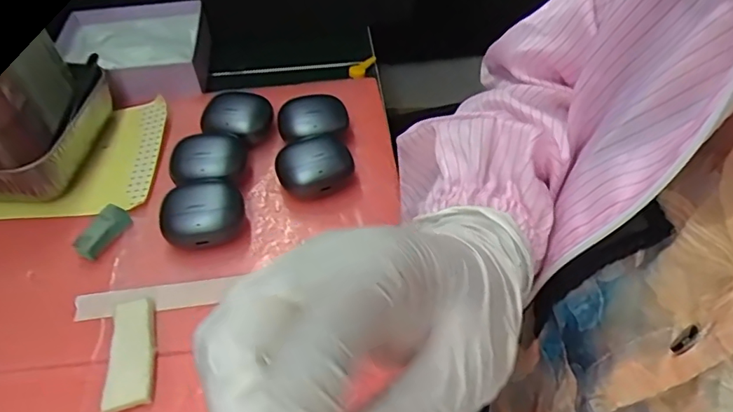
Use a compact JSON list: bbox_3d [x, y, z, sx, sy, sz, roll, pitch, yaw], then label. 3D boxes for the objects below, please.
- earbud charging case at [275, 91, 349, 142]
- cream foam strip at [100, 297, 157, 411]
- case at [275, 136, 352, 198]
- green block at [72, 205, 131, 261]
[{"bbox_3d":[-0.043,-0.067,0.429,0.055,0.031,0.041,-12,50,-9],"label":"earbud charging case"},{"bbox_3d":[-0.138,0.086,0.313,0.026,0.011,0.068,-9,49,-7],"label":"cream foam strip"},{"bbox_3d":[-0.040,-0.029,0.397,0.054,0.032,0.044,-8,49,-6],"label":"case"},{"bbox_3d":[-0.182,0.017,0.365,0.015,0.017,0.040,17,51,15],"label":"green block"}]

